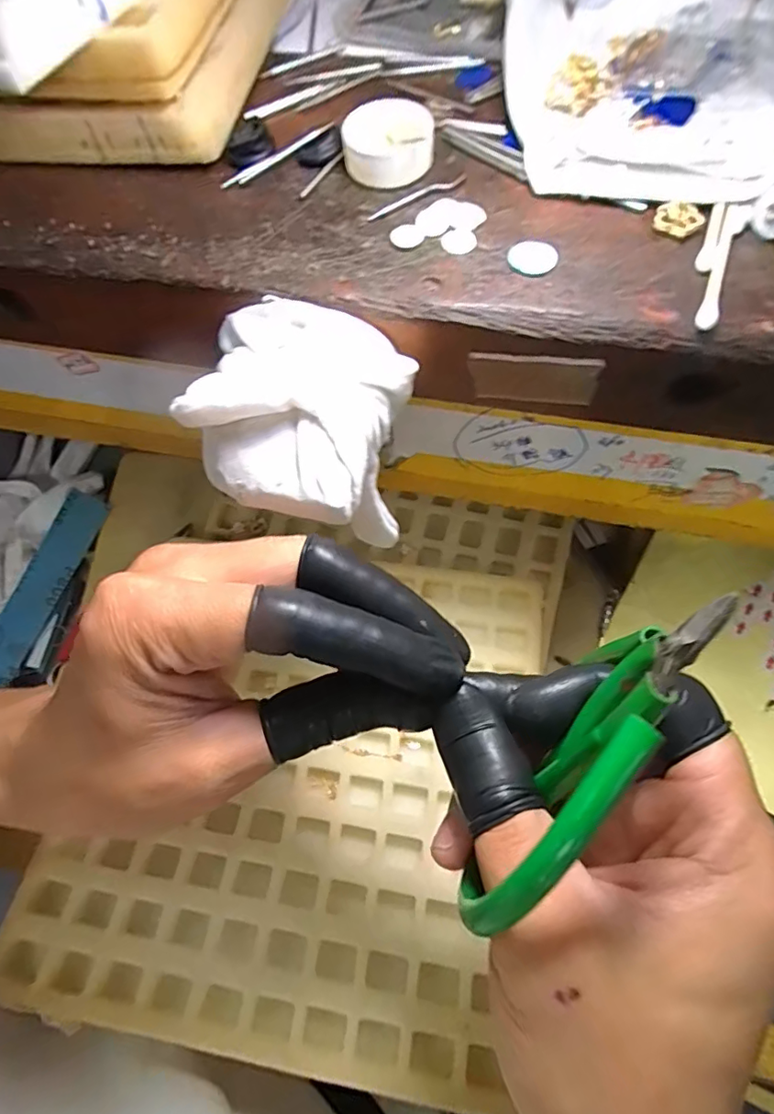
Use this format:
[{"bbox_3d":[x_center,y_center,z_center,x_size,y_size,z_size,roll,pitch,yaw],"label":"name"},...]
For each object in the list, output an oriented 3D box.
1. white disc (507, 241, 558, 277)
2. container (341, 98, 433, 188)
[{"bbox_3d":[0.049,-0.100,0.176,0.016,0.004,0.016,-1,67,2],"label":"white disc"},{"bbox_3d":[0.001,-0.152,0.194,0.032,0.013,0.030,-1,67,2],"label":"container"}]

